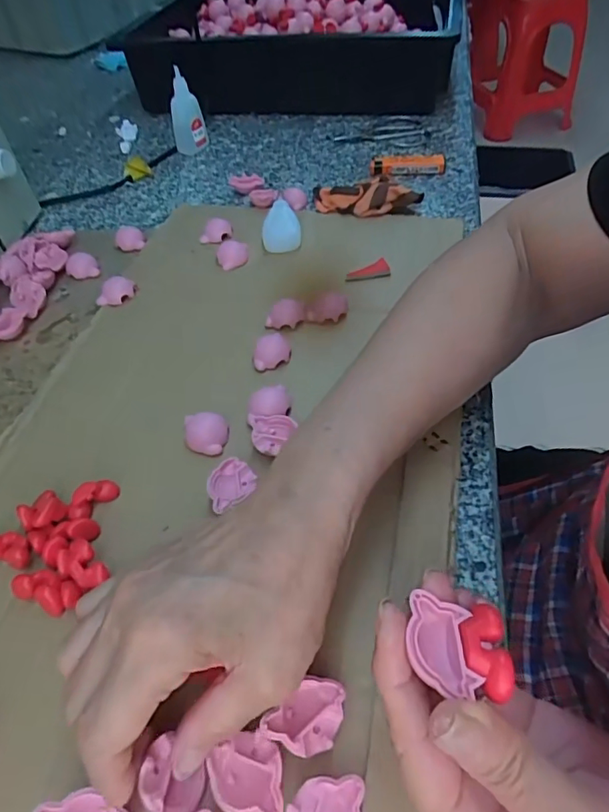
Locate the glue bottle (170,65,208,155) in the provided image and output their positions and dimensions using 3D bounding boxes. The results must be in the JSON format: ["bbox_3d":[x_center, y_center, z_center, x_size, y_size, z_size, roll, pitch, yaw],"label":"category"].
[{"bbox_3d":[-0.136,-0.337,0.584,0.038,0.085,0.034,-11,51,-5],"label":"glue bottle"}]

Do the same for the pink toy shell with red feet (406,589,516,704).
[{"bbox_3d":[0.053,0.083,0.179,0.032,0.008,0.032,1,51,5],"label":"pink toy shell with red feet"}]

